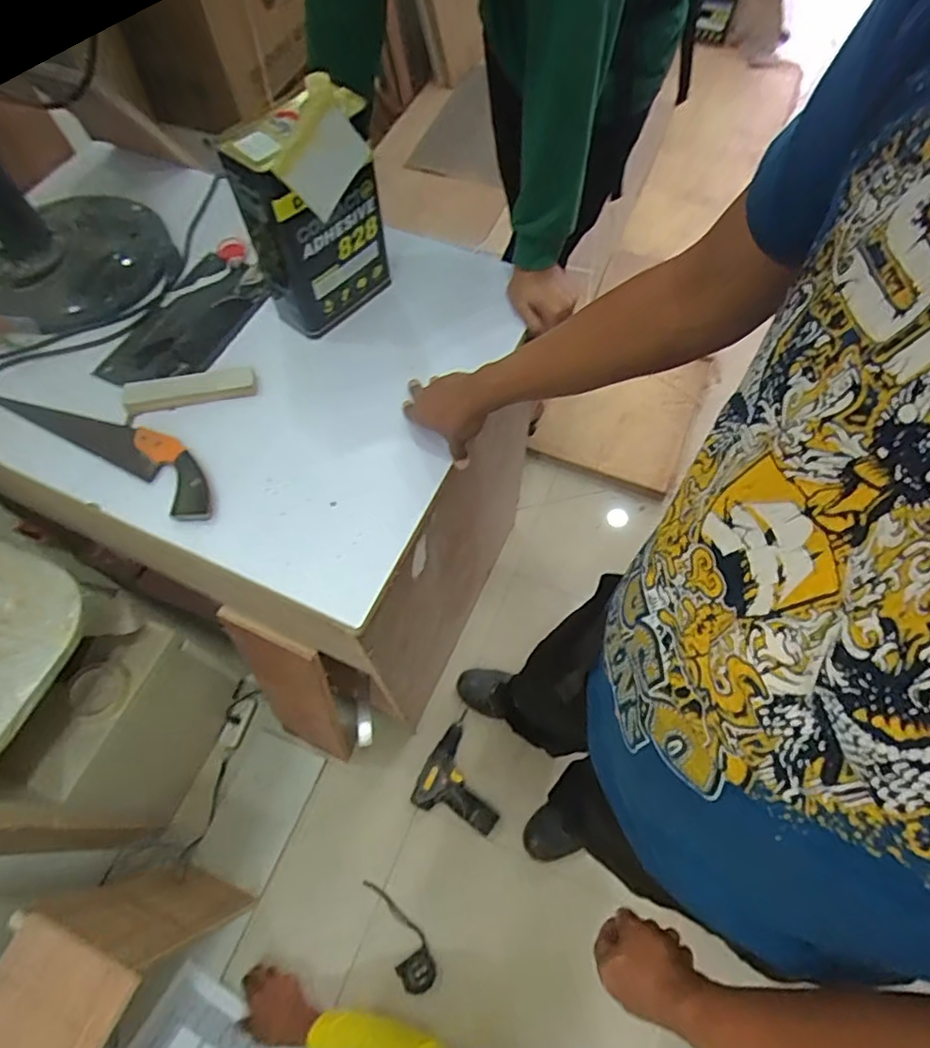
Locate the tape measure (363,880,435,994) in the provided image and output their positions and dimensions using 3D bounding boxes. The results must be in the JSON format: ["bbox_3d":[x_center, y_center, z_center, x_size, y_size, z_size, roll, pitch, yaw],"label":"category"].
[{"bbox_3d":[-0.130,0.825,1.176,0.070,0.031,0.215,-25,65,-11],"label":"tape measure"}]

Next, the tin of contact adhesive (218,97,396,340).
[{"bbox_3d":[-0.185,-0.377,0.730,0.166,0.245,0.090,-36,68,-16],"label":"tin of contact adhesive"}]

